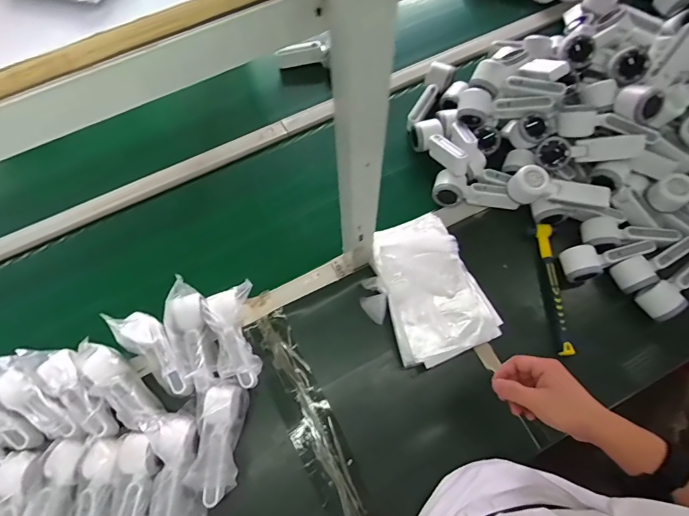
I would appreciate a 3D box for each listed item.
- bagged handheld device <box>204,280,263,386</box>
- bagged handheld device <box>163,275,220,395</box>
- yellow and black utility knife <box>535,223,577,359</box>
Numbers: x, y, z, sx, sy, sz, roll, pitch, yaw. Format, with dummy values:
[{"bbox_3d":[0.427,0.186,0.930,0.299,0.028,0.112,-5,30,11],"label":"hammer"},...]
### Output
[{"bbox_3d":[-0.187,0.130,0.695,0.076,0.060,0.170,-10,70,-3],"label":"bagged handheld device"},{"bbox_3d":[-0.255,0.129,0.691,0.069,0.053,0.188,-21,71,-7],"label":"bagged handheld device"},{"bbox_3d":[0.374,0.050,0.732,0.023,0.023,0.237,-2,69,0],"label":"yellow and black utility knife"}]

